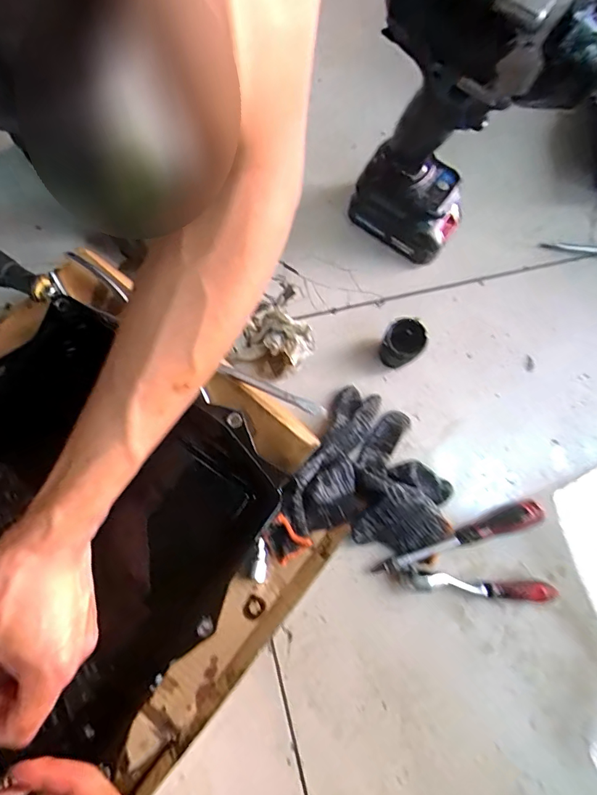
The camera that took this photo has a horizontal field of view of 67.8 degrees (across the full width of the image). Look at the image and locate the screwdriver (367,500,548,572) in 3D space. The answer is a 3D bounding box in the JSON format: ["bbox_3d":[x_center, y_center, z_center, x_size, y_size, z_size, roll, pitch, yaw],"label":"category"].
[{"bbox_3d":[0.145,0.129,0.405,0.157,0.026,0.020,-19,77,-6],"label":"screwdriver"}]

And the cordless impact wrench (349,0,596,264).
[{"bbox_3d":[0.139,-0.209,0.380,0.176,0.252,0.069,41,74,8],"label":"cordless impact wrench"}]

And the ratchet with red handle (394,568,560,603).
[{"bbox_3d":[0.156,0.170,0.398,0.141,0.019,0.021,6,76,0],"label":"ratchet with red handle"}]

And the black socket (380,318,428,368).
[{"bbox_3d":[0.102,-0.051,0.434,0.038,0.047,0.037,0,76,-2],"label":"black socket"}]

